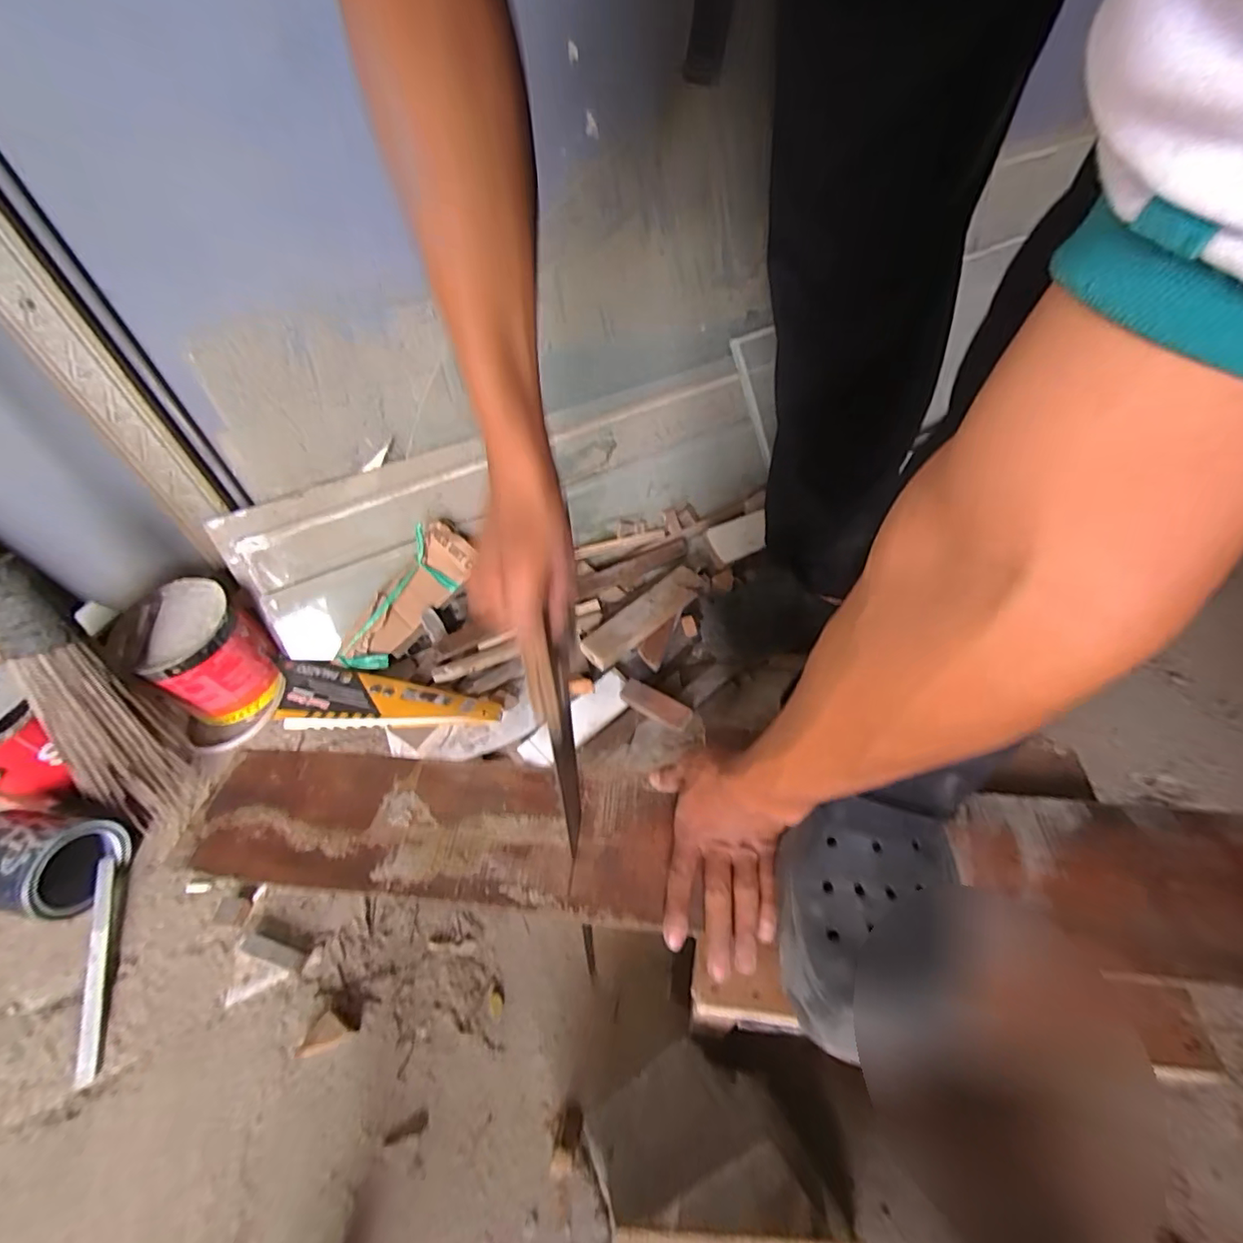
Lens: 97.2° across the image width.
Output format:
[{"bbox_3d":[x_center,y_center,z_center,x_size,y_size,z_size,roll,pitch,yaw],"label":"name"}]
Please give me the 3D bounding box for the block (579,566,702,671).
[{"bbox_3d":[0.035,-0.010,0.838,0.224,0.020,0.056,-39,79,-20],"label":"block"}]

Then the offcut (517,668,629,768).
[{"bbox_3d":[-0.061,0.139,0.765,0.173,0.017,0.058,-34,55,-20],"label":"offcut"}]

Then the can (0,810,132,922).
[{"bbox_3d":[-0.701,0.288,0.653,0.124,0.107,0.109,2,51,8],"label":"can"}]

